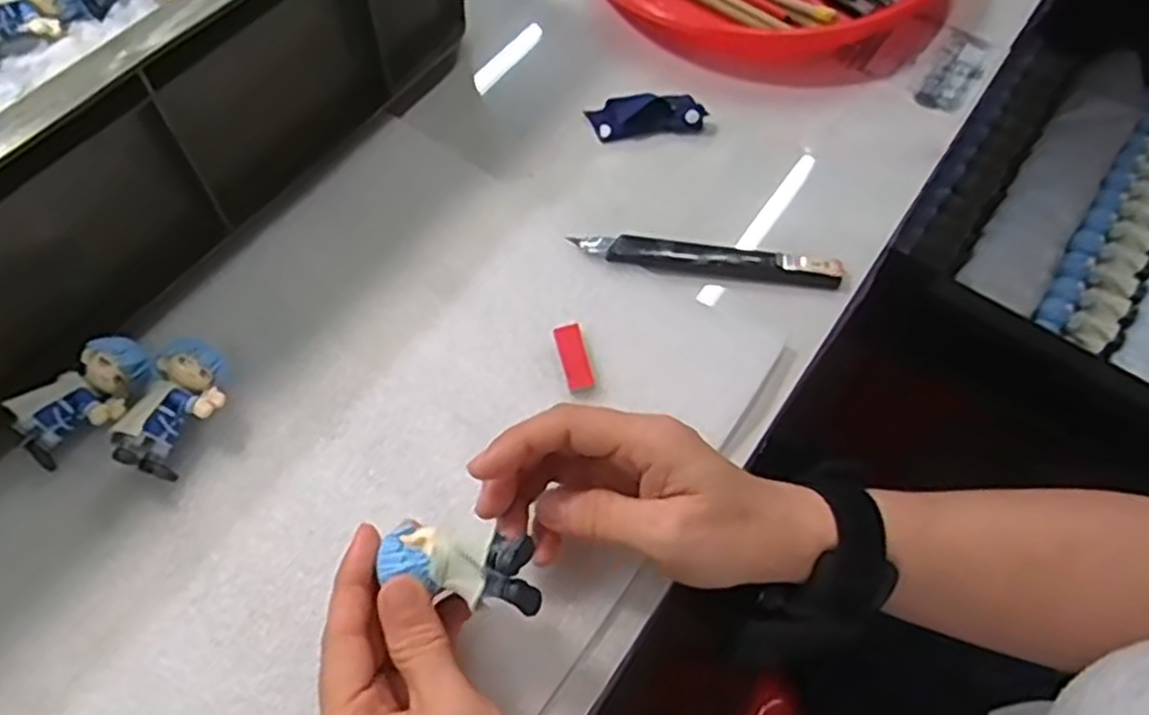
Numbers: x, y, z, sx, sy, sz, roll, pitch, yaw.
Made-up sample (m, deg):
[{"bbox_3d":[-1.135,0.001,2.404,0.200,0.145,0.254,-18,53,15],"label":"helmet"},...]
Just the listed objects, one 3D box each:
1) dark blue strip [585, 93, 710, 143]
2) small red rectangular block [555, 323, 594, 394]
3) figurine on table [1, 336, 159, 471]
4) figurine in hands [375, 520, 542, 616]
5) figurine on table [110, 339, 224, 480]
[{"bbox_3d":[0.043,-0.141,0.458,0.065,0.017,0.021,-4,62,-4],"label":"dark blue strip"},{"bbox_3d":[0.000,0.000,0.384,0.014,0.004,0.035,-12,63,-8],"label":"small red rectangular block"},{"bbox_3d":[-0.221,0.020,0.358,0.062,0.026,0.034,-39,69,-19],"label":"figurine on table"},{"bbox_3d":[-0.041,0.074,0.281,0.058,0.022,0.023,7,60,24],"label":"figurine in hands"},{"bbox_3d":[-0.177,0.023,0.355,0.030,0.026,0.059,16,63,7],"label":"figurine on table"}]

